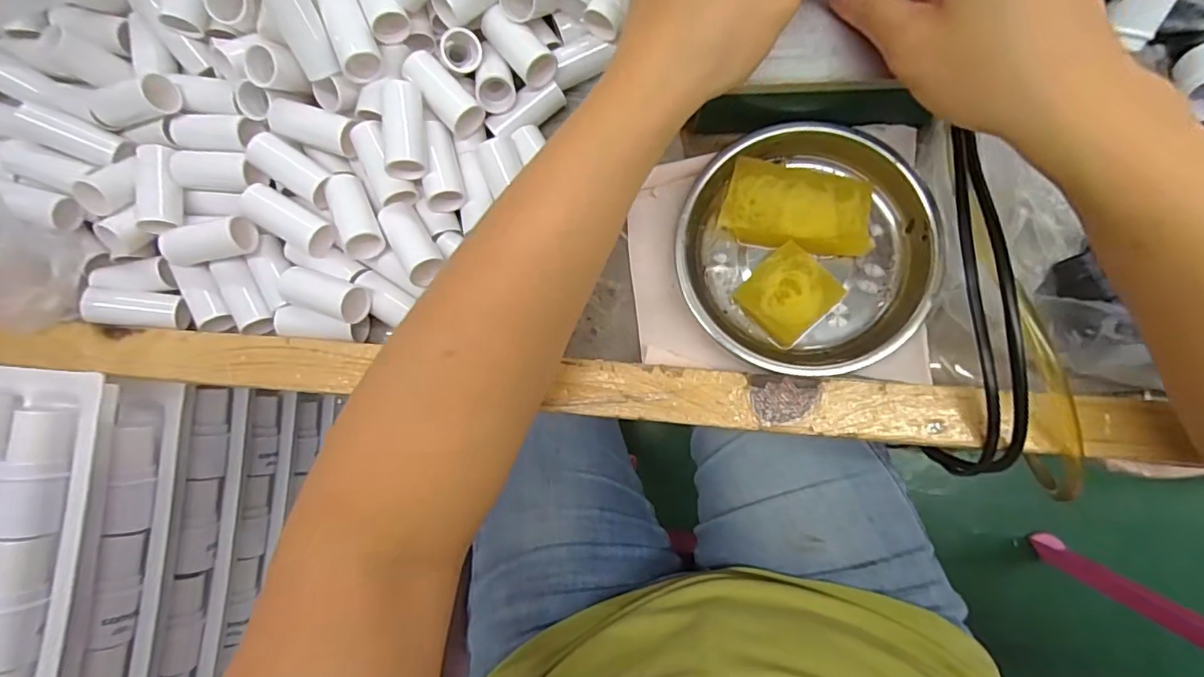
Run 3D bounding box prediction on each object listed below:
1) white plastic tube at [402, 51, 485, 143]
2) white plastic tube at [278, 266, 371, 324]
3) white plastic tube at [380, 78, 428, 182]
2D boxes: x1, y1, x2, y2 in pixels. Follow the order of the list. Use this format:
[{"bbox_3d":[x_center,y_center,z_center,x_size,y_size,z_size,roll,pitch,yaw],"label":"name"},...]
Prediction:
[{"bbox_3d":[-0.086,-0.133,0.299,0.021,0.017,0.048,-41,94,0],"label":"white plastic tube"},{"bbox_3d":[-0.151,-0.024,0.298,0.046,0.026,0.021,17,85,7],"label":"white plastic tube"},{"bbox_3d":[-0.104,-0.110,0.292,0.020,0.022,0.049,-8,83,4],"label":"white plastic tube"}]

